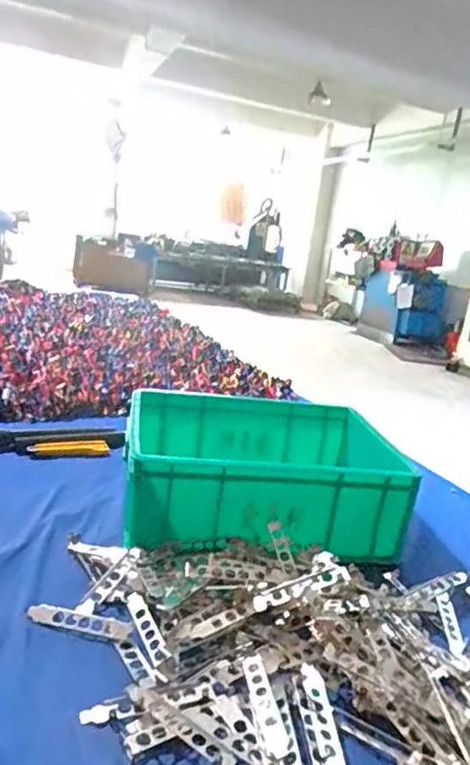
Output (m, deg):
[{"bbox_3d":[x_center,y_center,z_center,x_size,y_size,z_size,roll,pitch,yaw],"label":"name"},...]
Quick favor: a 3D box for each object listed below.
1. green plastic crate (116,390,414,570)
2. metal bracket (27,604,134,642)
[{"bbox_3d":[0.041,0.133,0.913,0.411,0.125,0.320,6,14,-7],"label":"green plastic crate"},{"bbox_3d":[-0.167,0.257,0.620,0.115,0.006,0.027,10,14,9],"label":"metal bracket"}]

